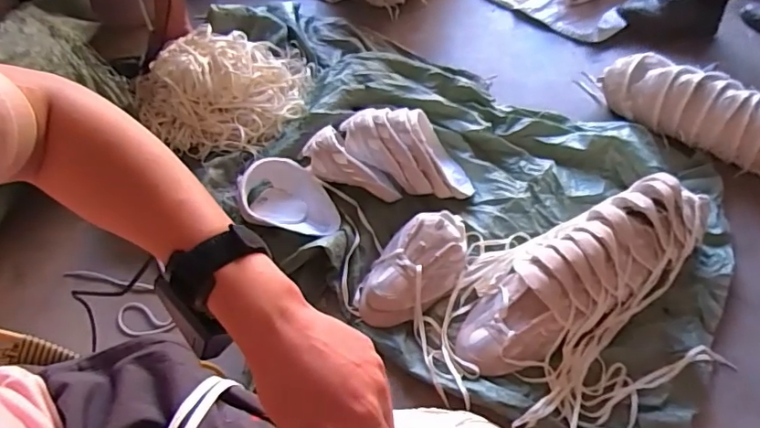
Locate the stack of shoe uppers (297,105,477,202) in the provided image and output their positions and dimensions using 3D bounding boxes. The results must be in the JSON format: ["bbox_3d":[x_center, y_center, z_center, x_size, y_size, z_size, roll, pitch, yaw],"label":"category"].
[{"bbox_3d":[0.020,-0.129,1.122,0.352,0.136,0.178,-2,57,-3],"label":"stack of shoe uppers"}]

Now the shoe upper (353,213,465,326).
[{"bbox_3d":[0.064,0.094,0.990,0.251,0.090,0.144,-34,64,-21],"label":"shoe upper"}]

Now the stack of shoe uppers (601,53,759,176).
[{"bbox_3d":[0.781,-0.227,1.210,0.512,0.146,0.124,22,59,13],"label":"stack of shoe uppers"}]

